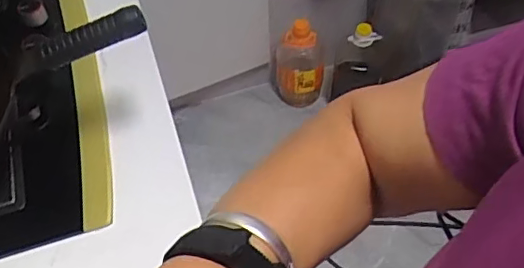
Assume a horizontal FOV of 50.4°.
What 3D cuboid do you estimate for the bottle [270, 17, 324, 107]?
[{"bbox_3d":[0.112,-0.203,1.711,0.160,0.281,0.113,-5,54,-1],"label":"bottle"}]

